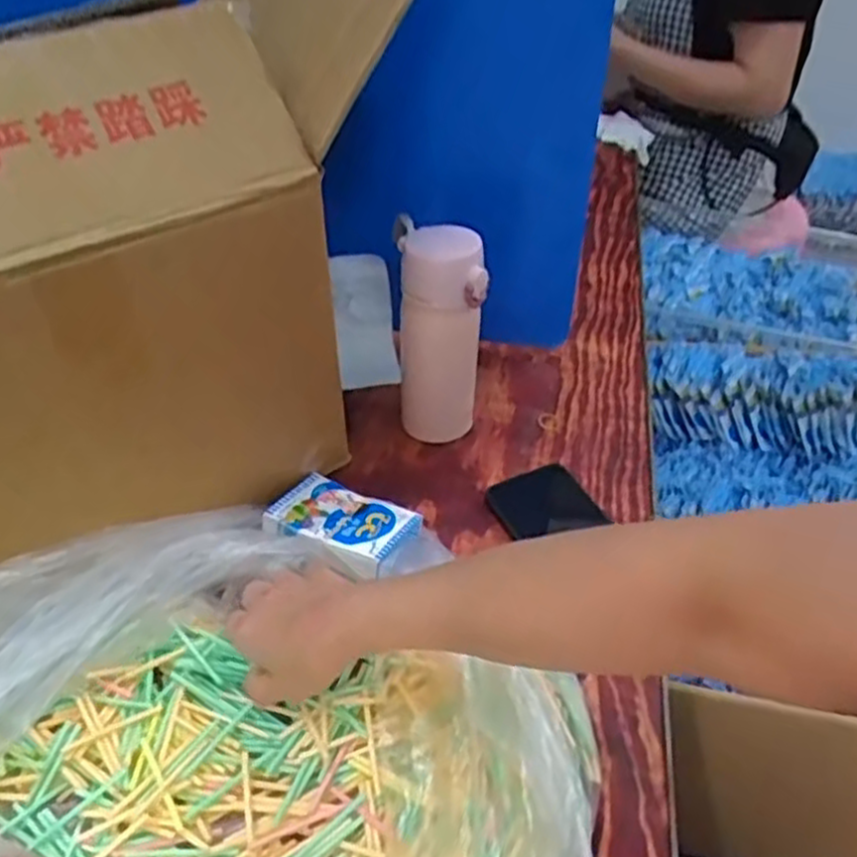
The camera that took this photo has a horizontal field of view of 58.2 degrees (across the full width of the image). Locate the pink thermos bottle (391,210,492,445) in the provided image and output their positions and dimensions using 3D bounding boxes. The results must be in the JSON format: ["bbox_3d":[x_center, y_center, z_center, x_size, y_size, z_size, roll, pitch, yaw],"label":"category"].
[{"bbox_3d":[0.008,-0.084,0.681,0.070,0.189,0.074,-1,43,-5],"label":"pink thermos bottle"}]

